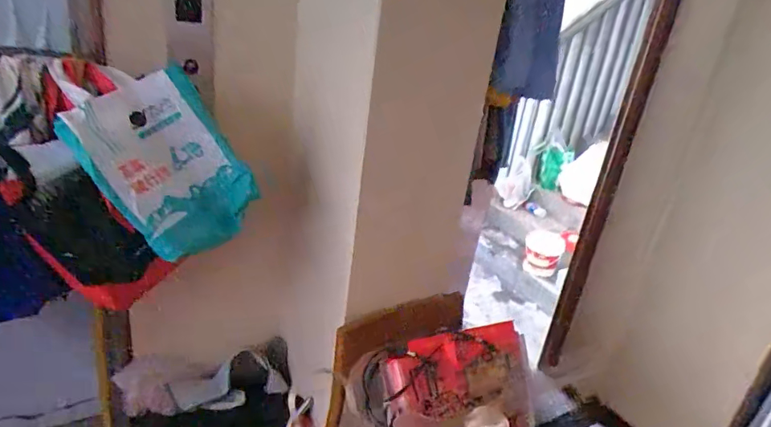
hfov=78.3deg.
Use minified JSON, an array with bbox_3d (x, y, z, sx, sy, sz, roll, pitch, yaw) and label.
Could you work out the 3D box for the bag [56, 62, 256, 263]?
[{"bbox_3d":[-0.435,-0.109,1.011,0.087,0.357,0.344,-13,28,38],"label":"bag"}]

